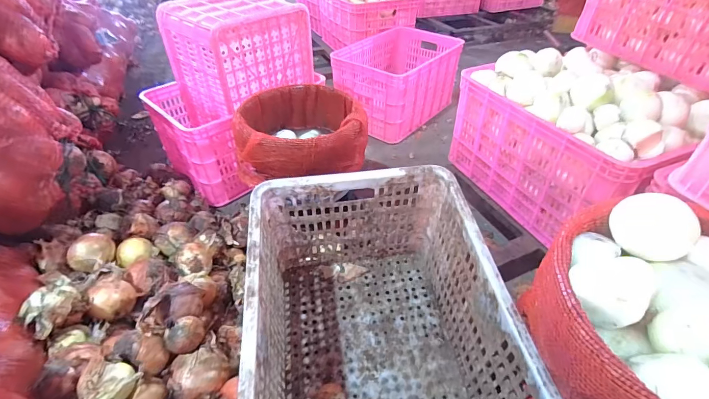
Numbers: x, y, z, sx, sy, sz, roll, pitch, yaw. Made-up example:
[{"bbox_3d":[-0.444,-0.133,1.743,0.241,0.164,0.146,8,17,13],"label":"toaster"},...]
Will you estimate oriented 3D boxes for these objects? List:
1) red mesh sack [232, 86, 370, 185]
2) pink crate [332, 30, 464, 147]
[{"bbox_3d":[-0.127,-0.174,0.931,0.313,0.134,0.292,0,39,-1],"label":"red mesh sack"},{"bbox_3d":[0.194,-0.533,1.572,0.364,0.288,0.522,26,45,28],"label":"pink crate"}]

